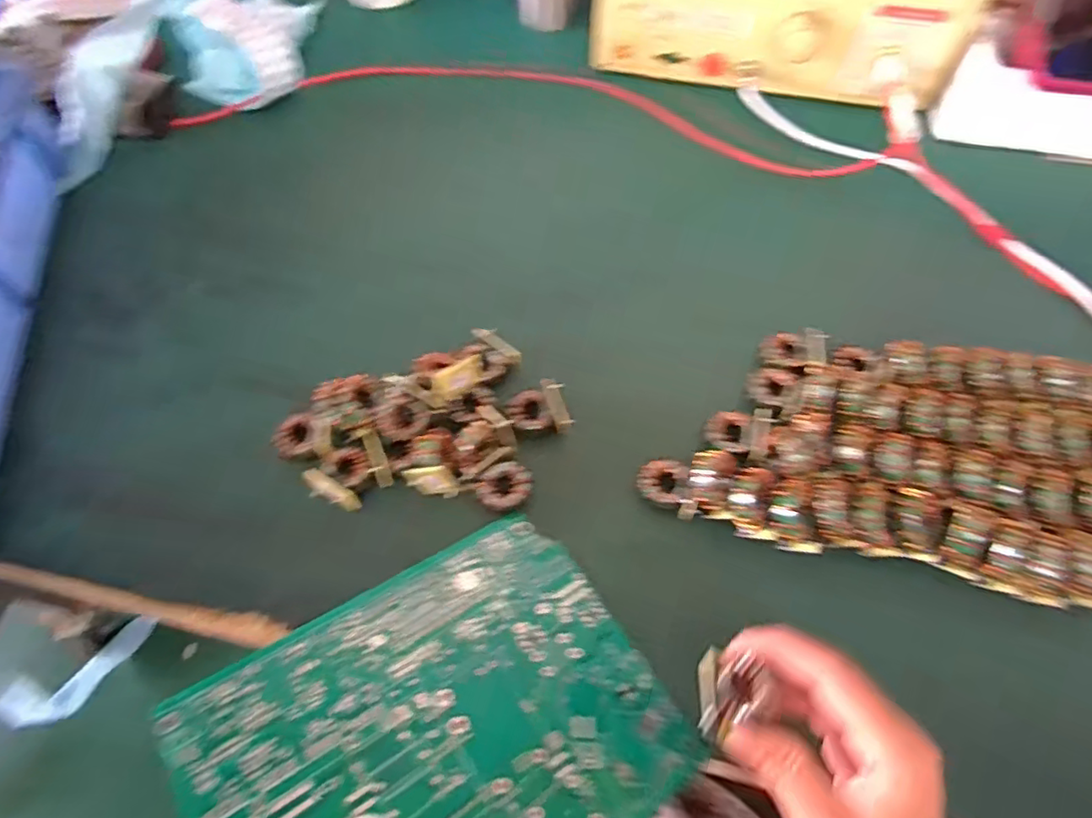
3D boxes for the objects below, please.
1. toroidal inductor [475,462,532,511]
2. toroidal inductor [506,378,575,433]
[{"bbox_3d":[-0.027,0.051,0.401,0.035,0.012,0.028,-21,64,-11],"label":"toroidal inductor"},{"bbox_3d":[-0.005,0.000,0.426,0.041,0.016,0.034,-14,63,-7],"label":"toroidal inductor"}]

